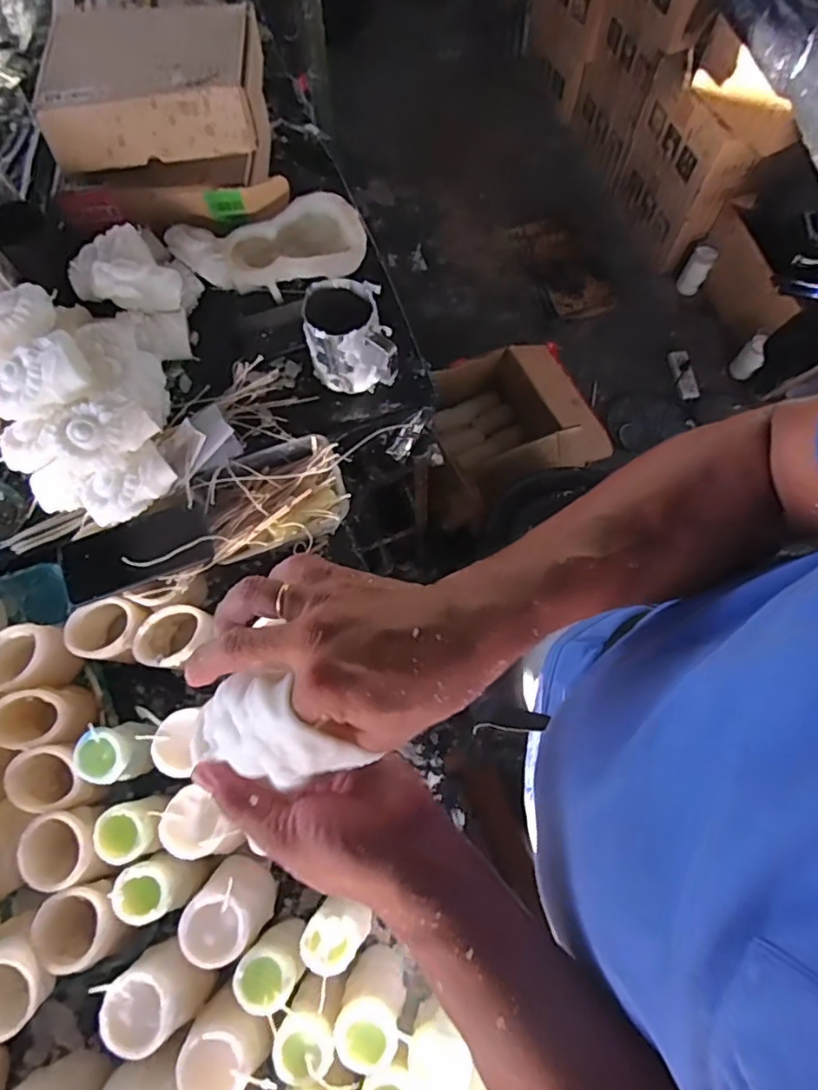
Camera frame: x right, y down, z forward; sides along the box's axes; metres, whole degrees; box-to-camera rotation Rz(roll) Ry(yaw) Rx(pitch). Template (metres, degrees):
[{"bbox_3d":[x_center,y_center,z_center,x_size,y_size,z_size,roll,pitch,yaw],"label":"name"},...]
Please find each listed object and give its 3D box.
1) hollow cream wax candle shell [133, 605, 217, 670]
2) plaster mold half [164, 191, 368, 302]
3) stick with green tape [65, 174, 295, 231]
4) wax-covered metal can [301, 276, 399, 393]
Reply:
[{"bbox_3d":[-0.255,0.108,0.664,0.075,0.094,0.065,2,72,1],"label":"hollow cream wax candle shell"},{"bbox_3d":[-0.183,-0.388,0.782,0.246,0.045,0.121,-18,73,-5],"label":"plaster mold half"},{"bbox_3d":[-0.312,-0.452,0.785,0.299,0.039,0.044,-4,72,-1],"label":"stick with green tape"},{"bbox_3d":[-0.067,-0.250,0.704,0.104,0.102,0.091,1,72,1],"label":"wax-covered metal can"}]

